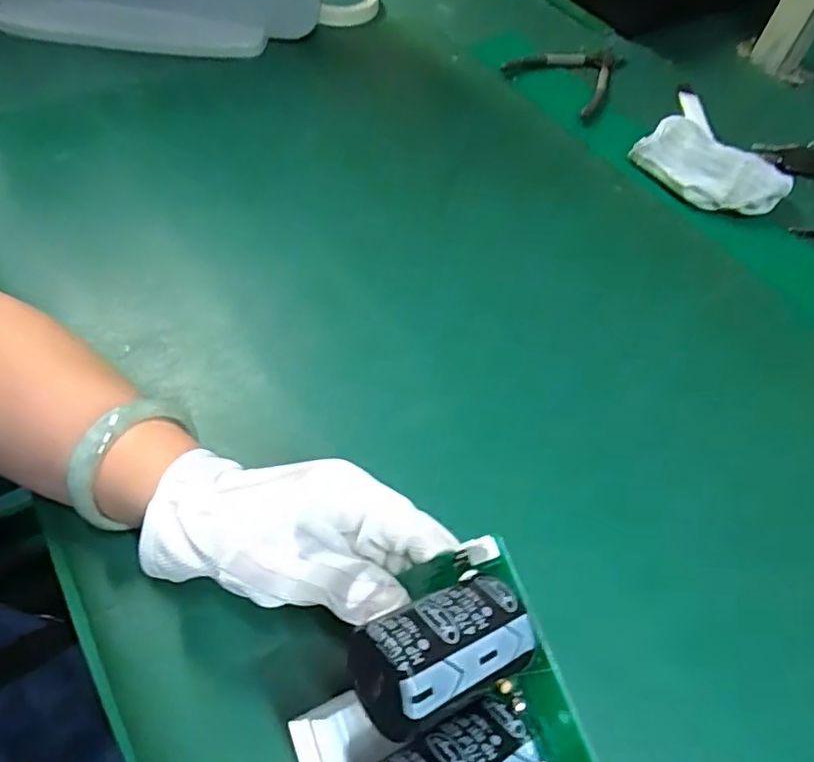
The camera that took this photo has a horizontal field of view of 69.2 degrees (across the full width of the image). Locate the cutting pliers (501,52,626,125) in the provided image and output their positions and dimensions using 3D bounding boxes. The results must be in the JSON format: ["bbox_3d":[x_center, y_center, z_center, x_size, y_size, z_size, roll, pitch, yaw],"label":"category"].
[{"bbox_3d":[0.165,-0.332,0.631,0.103,0.022,0.158,25,58,11],"label":"cutting pliers"}]

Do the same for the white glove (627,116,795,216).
[{"bbox_3d":[0.274,-0.192,0.538,0.133,0.032,0.073,35,61,15],"label":"white glove"}]

